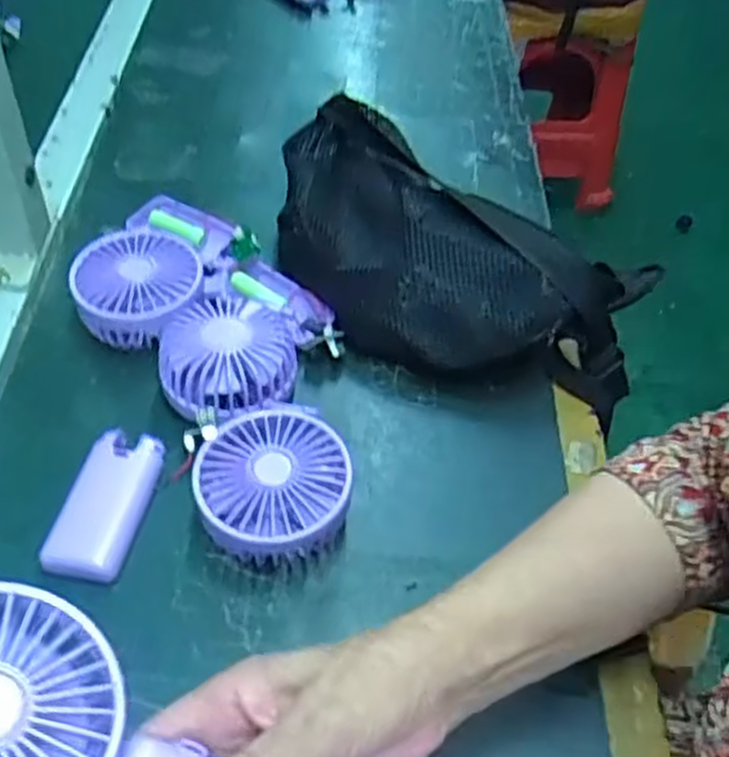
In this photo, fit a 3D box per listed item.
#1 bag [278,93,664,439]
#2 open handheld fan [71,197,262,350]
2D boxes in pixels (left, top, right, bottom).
[{"bbox_3d":[0.048,-0.086,0.560,0.292,0.088,0.150,35,56,21],"label":"bag"},{"bbox_3d":[-0.141,-0.083,0.570,0.104,0.043,0.153,15,51,6],"label":"open handheld fan"}]

